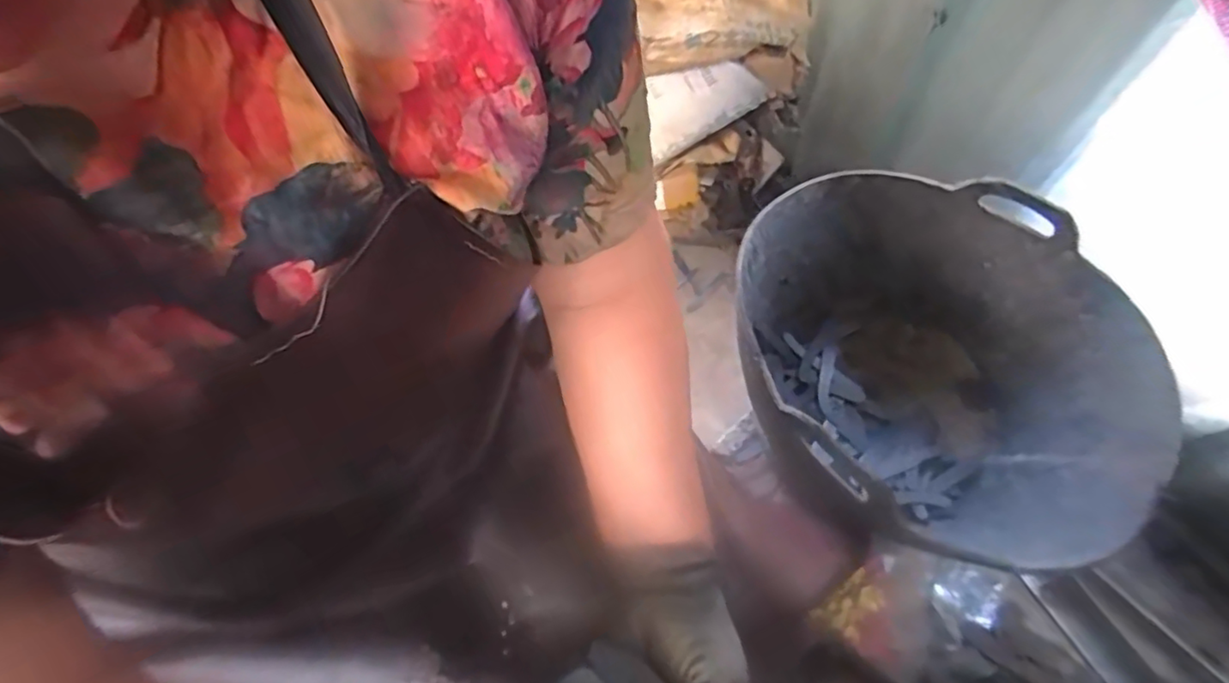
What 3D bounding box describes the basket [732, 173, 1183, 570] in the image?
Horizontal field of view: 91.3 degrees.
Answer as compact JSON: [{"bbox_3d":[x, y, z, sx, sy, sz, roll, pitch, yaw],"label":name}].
[{"bbox_3d":[0.322,0.027,0.665,0.393,0.207,0.375,-1,64,2],"label":"basket"}]

